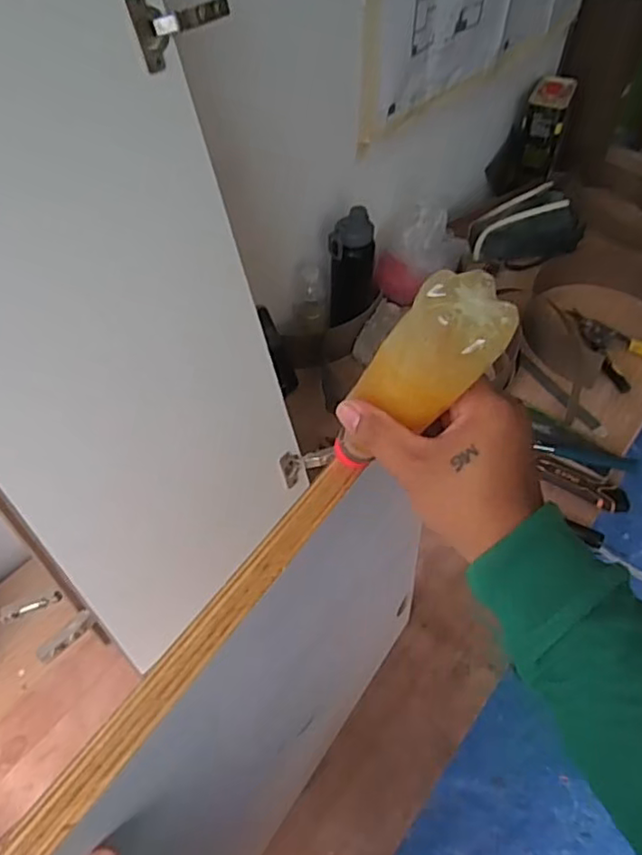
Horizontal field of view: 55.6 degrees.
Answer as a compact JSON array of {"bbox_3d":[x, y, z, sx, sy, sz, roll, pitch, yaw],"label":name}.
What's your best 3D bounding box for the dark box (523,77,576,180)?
[{"bbox_3d":[0.537,-0.719,1.463,0.091,0.180,0.149,17,52,13],"label":"dark box"}]

